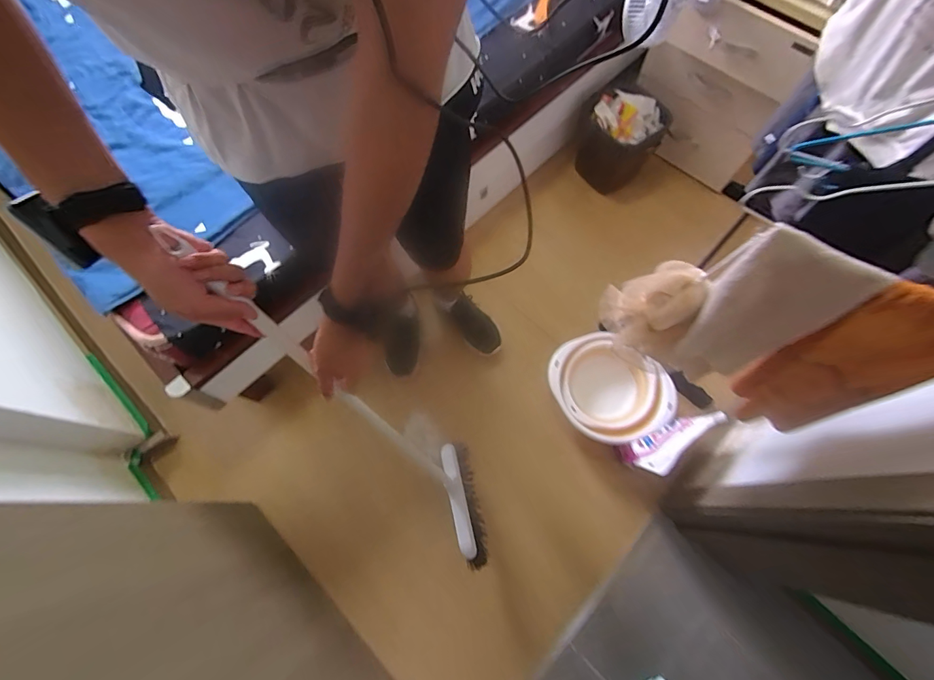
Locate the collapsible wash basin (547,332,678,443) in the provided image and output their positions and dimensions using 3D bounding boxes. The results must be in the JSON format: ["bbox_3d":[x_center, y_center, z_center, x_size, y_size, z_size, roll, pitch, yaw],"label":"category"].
[{"bbox_3d":[0.388,0.136,1.179,0.283,0.148,0.300,0,70,0],"label":"collapsible wash basin"}]

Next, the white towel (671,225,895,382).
[{"bbox_3d":[0.379,-0.022,0.569,0.125,0.295,0.025,26,64,14],"label":"white towel"}]

